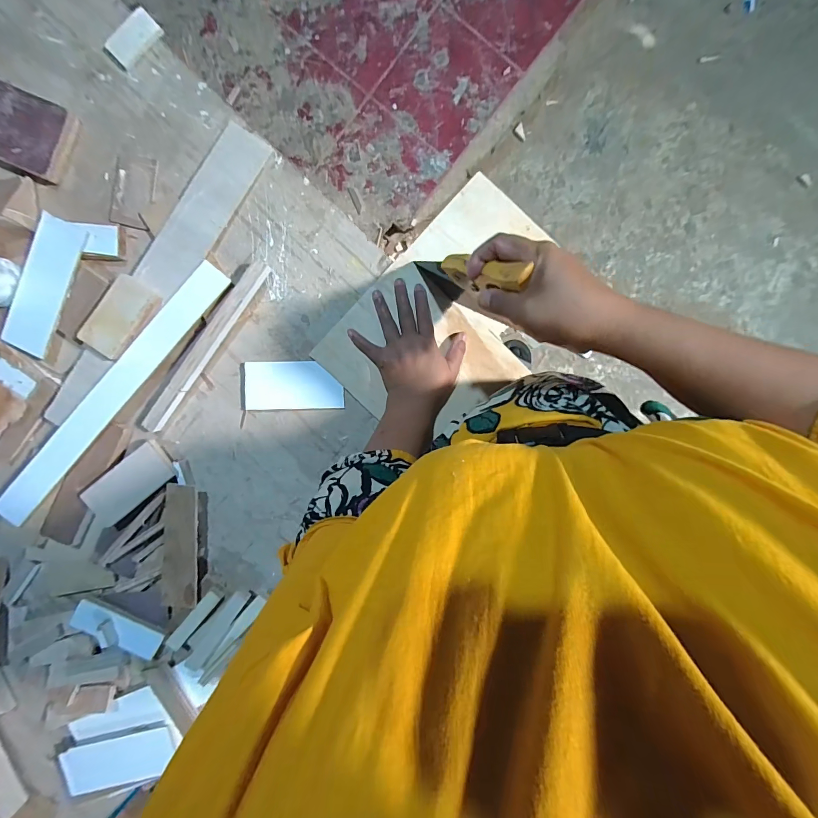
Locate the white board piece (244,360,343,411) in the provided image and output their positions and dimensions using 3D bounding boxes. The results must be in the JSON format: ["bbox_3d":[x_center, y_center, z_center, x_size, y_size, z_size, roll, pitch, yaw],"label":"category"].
[{"bbox_3d":[-0.158,-0.033,0.526,0.132,0.004,0.065,-1,95,2],"label":"white board piece"}]

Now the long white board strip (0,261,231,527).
[{"bbox_3d":[-0.392,-0.023,0.507,0.048,0.011,0.422,40,95,-2],"label":"long white board strip"}]

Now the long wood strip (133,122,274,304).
[{"bbox_3d":[-0.273,-0.260,0.504,0.069,0.014,0.239,32,89,-4],"label":"long wood strip"}]

